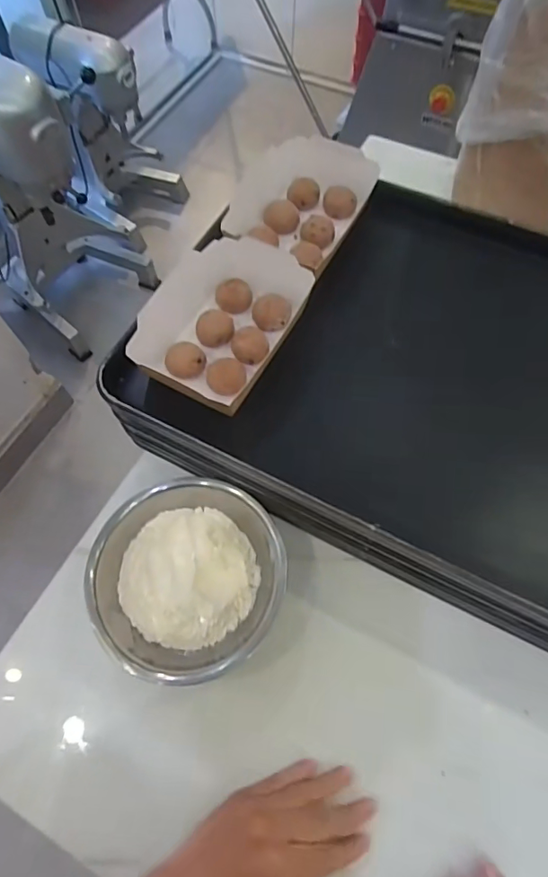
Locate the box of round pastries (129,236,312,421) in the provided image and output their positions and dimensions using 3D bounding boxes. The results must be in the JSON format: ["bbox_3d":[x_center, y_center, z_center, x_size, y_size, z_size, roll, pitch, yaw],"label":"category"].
[{"bbox_3d":[-0.049,-0.127,0.519,0.126,0.050,0.201,25,67,13],"label":"box of round pastries"}]

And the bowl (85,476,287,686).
[{"bbox_3d":[-0.078,0.131,0.481,0.178,0.068,0.189,11,65,7],"label":"bowl"}]

